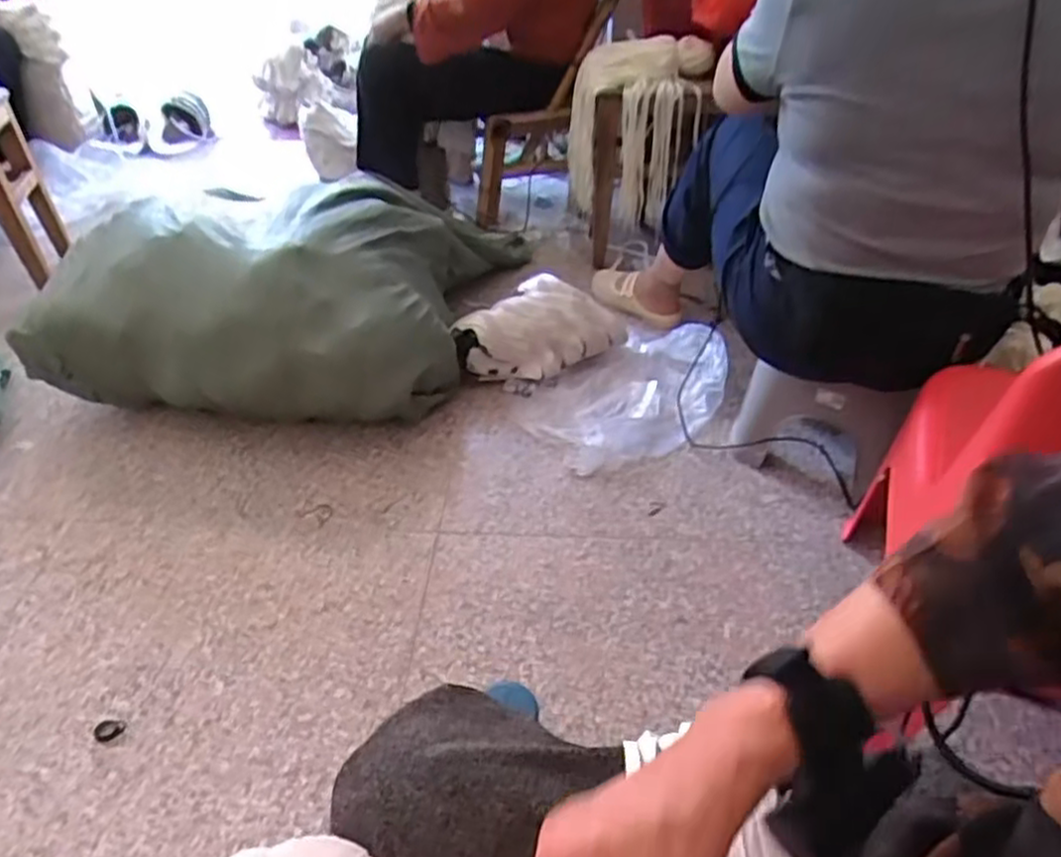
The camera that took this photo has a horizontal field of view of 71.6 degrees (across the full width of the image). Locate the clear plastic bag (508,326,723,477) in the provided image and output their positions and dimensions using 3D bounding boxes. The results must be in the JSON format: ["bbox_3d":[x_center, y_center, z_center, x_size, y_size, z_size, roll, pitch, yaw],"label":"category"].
[{"bbox_3d":[0.178,-0.073,1.342,0.392,0.084,0.280,-24,45,-28],"label":"clear plastic bag"}]

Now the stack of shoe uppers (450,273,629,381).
[{"bbox_3d":[0.012,-0.198,1.424,0.337,0.112,0.159,-18,43,-18],"label":"stack of shoe uppers"}]

